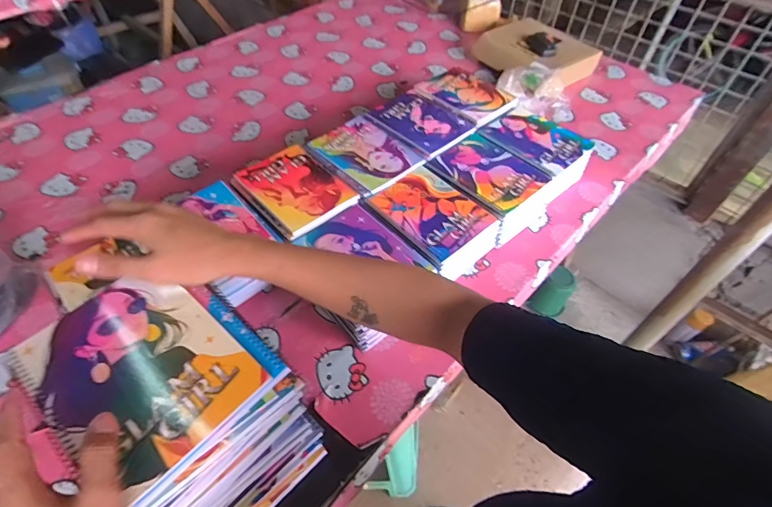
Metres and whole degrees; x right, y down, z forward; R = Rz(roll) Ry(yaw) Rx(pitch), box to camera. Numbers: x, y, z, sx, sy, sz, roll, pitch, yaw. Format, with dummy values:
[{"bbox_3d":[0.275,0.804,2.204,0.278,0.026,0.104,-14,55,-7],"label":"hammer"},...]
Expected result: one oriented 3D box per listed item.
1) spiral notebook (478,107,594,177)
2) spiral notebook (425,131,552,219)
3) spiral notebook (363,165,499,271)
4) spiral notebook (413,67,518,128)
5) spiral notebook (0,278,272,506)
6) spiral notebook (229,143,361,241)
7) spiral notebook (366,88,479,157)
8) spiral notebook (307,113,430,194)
[{"bbox_3d":[0.317,-0.246,0.887,0.187,0.007,0.162,37,58,26],"label":"spiral notebook"},{"bbox_3d":[0.203,-0.161,0.815,0.162,0.019,0.193,-33,58,-26],"label":"spiral notebook"},{"bbox_3d":[0.079,-0.077,0.748,0.161,0.011,0.182,-35,59,-27],"label":"spiral notebook"},{"bbox_3d":[0.189,-0.372,0.982,0.153,0.016,0.205,-34,59,-26],"label":"spiral notebook"},{"bbox_3d":[-0.223,0.100,0.376,0.194,0.008,0.144,34,57,24],"label":"spiral notebook"},{"bbox_3d":[-0.167,-0.121,0.772,0.158,0.010,0.202,-35,59,-26],"label":"spiral notebook"},{"bbox_3d":[0.077,-0.288,0.907,0.162,0.012,0.194,-36,59,-27],"label":"spiral notebook"},{"bbox_3d":[-0.032,-0.210,0.842,0.164,0.009,0.209,-36,59,-27],"label":"spiral notebook"}]

